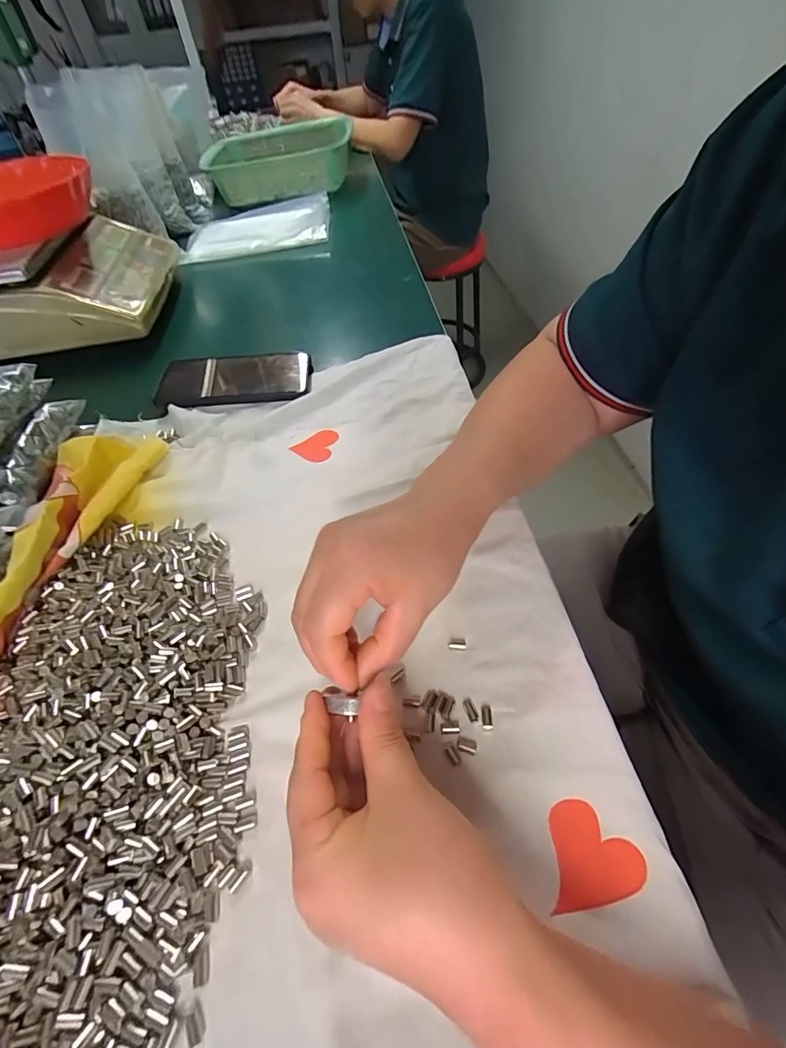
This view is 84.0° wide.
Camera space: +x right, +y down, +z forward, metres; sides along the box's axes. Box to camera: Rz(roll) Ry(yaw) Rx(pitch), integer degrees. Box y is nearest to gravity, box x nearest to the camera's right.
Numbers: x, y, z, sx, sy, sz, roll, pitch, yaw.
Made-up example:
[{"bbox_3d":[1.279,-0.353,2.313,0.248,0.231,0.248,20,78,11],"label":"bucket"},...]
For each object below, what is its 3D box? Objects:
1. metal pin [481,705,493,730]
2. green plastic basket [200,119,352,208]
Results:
[{"bbox_3d":[0.054,0.111,0.251,0.006,0.004,0.014,-1,52,4],"label":"metal pin"},{"bbox_3d":[-0.231,-0.737,0.897,0.285,0.091,0.159,-13,52,-6],"label":"green plastic basket"}]

